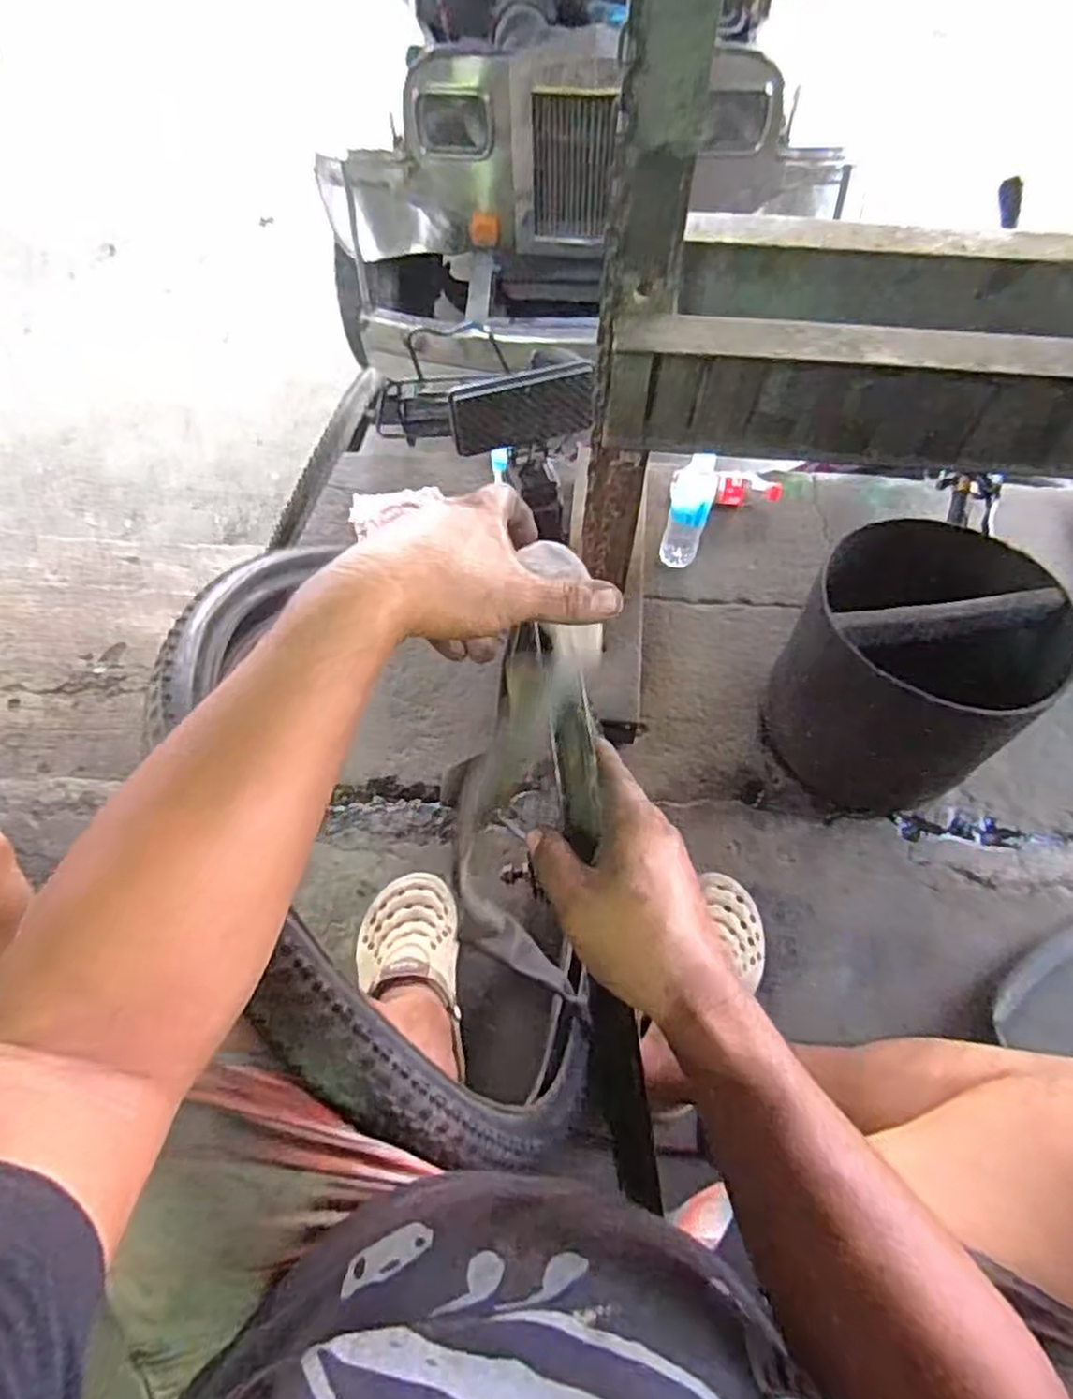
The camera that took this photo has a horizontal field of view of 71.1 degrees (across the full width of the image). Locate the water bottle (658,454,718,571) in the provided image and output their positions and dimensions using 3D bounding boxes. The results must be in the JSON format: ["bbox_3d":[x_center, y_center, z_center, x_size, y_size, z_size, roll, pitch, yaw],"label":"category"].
[{"bbox_3d":[0.245,-0.301,1.220,0.068,0.196,0.055,14,60,8],"label":"water bottle"}]

